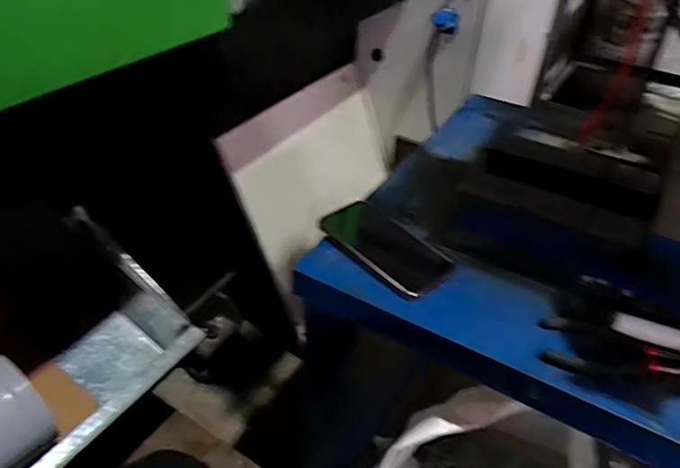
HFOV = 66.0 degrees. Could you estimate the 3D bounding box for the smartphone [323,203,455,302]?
[{"bbox_3d":[0.054,0.012,0.623,0.079,0.015,0.160,-30,49,-34],"label":"smartphone"}]

